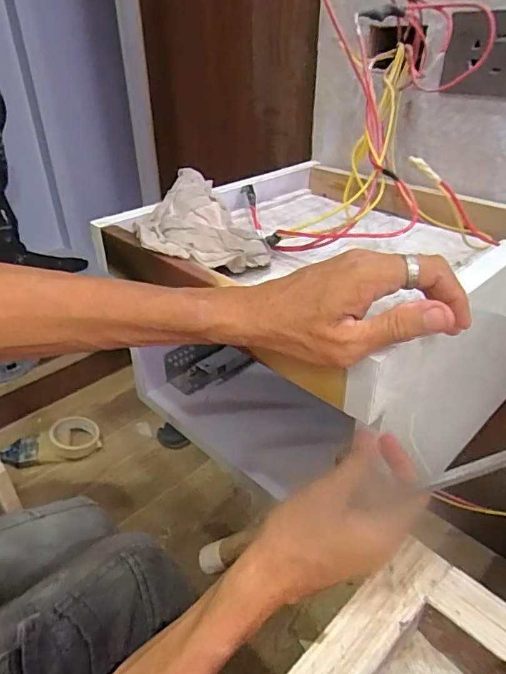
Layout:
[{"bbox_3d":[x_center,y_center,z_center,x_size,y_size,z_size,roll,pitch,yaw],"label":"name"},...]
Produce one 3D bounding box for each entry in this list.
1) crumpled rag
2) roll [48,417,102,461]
[{"bbox_3d":[-0.054,-0.122,0.477,0.132,0.051,0.167,-1,33,0],"label":"crumpled rag"},{"bbox_3d":[-0.365,0.206,0.962,0.101,0.031,0.092,-1,33,1],"label":"roll"}]

